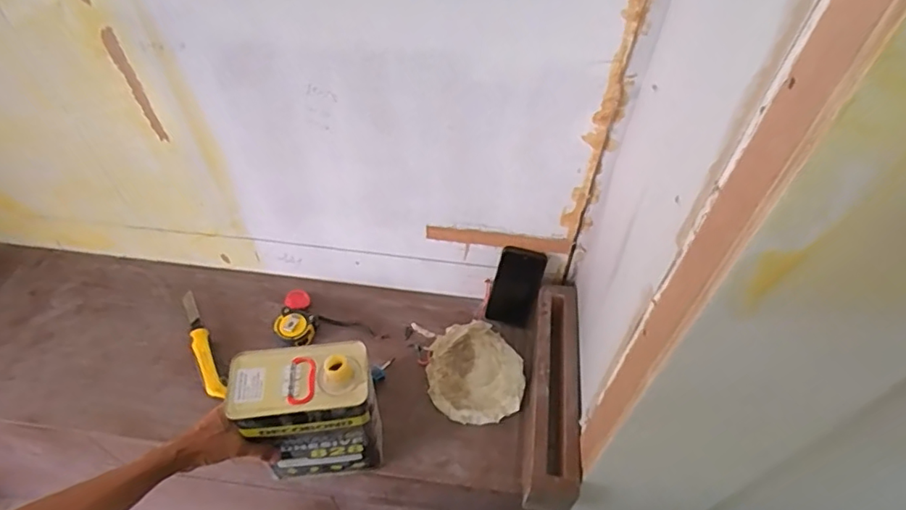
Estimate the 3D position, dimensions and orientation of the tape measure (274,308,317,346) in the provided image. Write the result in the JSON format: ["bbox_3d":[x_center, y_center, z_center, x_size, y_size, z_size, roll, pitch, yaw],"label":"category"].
[{"bbox_3d":[-0.281,0.133,0.970,0.071,0.047,0.068,-1,52,2],"label":"tape measure"}]

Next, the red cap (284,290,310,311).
[{"bbox_3d":[-0.295,0.087,1.029,0.043,0.016,0.041,-1,52,2],"label":"red cap"}]

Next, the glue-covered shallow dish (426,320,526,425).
[{"bbox_3d":[0.041,0.201,0.918,0.160,0.067,0.156,-1,52,2],"label":"glue-covered shallow dish"}]

